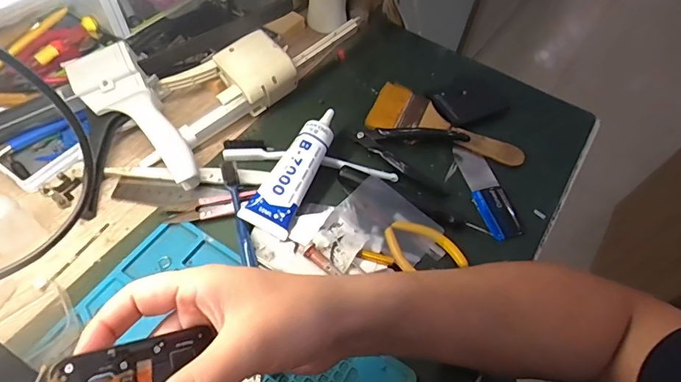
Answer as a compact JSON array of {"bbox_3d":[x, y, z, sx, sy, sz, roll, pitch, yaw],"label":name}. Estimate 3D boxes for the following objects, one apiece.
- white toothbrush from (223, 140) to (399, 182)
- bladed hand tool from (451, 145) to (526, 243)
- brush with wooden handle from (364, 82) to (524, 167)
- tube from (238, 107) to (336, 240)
[{"bbox_3d":[-0.030,-0.030,0.424,0.171,0.012,0.028,10,56,3],"label":"white toothbrush"},{"bbox_3d":[0.145,-0.001,0.431,0.033,0.007,0.109,-10,57,-10],"label":"bladed hand tool"},{"bbox_3d":[0.114,-0.072,0.463,0.165,0.014,0.060,20,57,9],"label":"brush with wooden handle"},{"bbox_3d":[-0.040,-0.023,0.403,0.040,0.035,0.132,23,58,12],"label":"tube"}]

